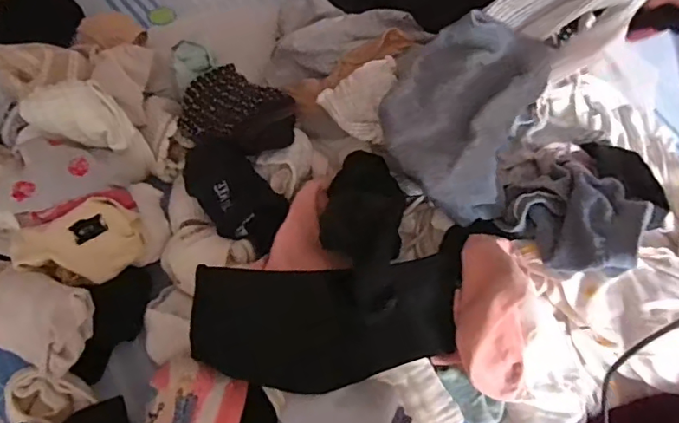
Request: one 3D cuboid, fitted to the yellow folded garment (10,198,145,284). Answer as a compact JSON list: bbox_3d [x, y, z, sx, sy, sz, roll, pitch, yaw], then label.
[{"bbox_3d":[-0.205,0.031,0.435,0.094,0.046,0.058,-25,71,-13],"label":"yellow folded garment"}]

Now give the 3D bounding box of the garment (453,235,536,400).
[{"bbox_3d":[0.134,0.090,0.456,0.075,0.047,0.138,-2,84,-2],"label":"garment"}]

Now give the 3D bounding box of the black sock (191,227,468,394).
[{"bbox_3d":[0.003,0.086,0.452,0.235,0.030,0.100,-3,80,-27],"label":"black sock"}]

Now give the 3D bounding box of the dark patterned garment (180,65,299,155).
[{"bbox_3d":[-0.093,-0.087,0.506,0.104,0.059,0.069,2,64,-1],"label":"dark patterned garment"}]

